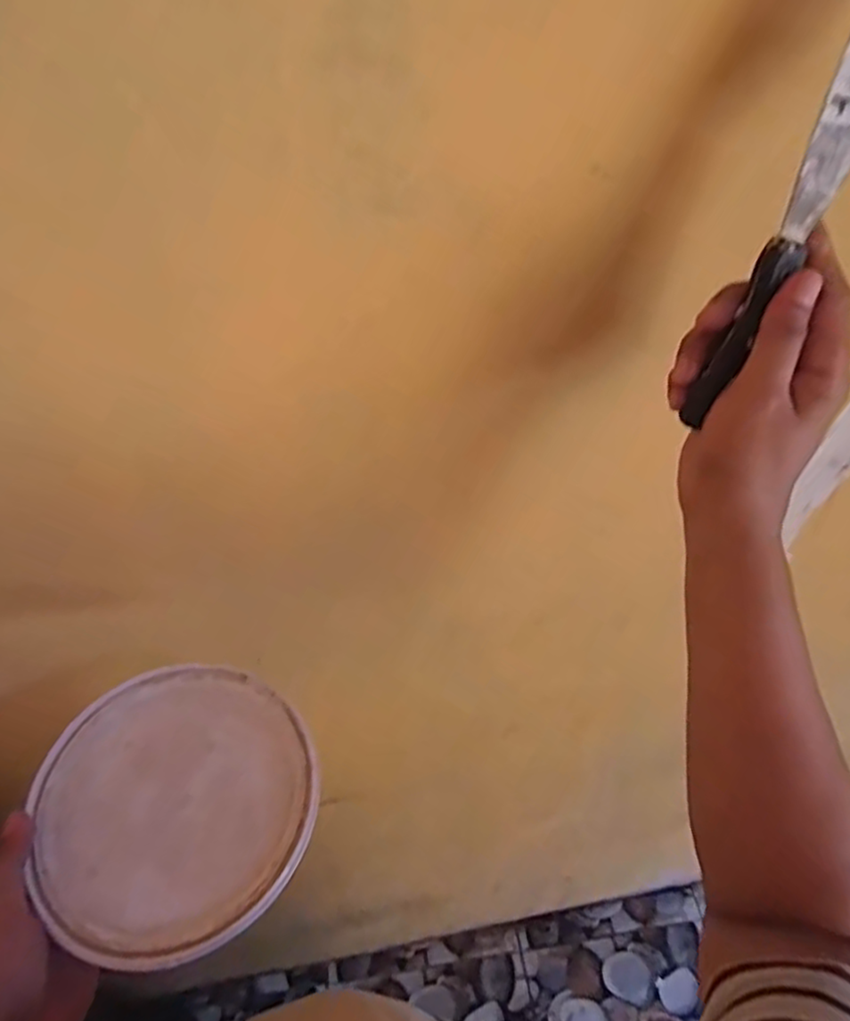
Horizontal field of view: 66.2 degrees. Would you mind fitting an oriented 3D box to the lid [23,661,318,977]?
[{"bbox_3d":[-0.162,0.188,0.427,0.167,0.009,0.178,0,56,1],"label":"lid"}]

